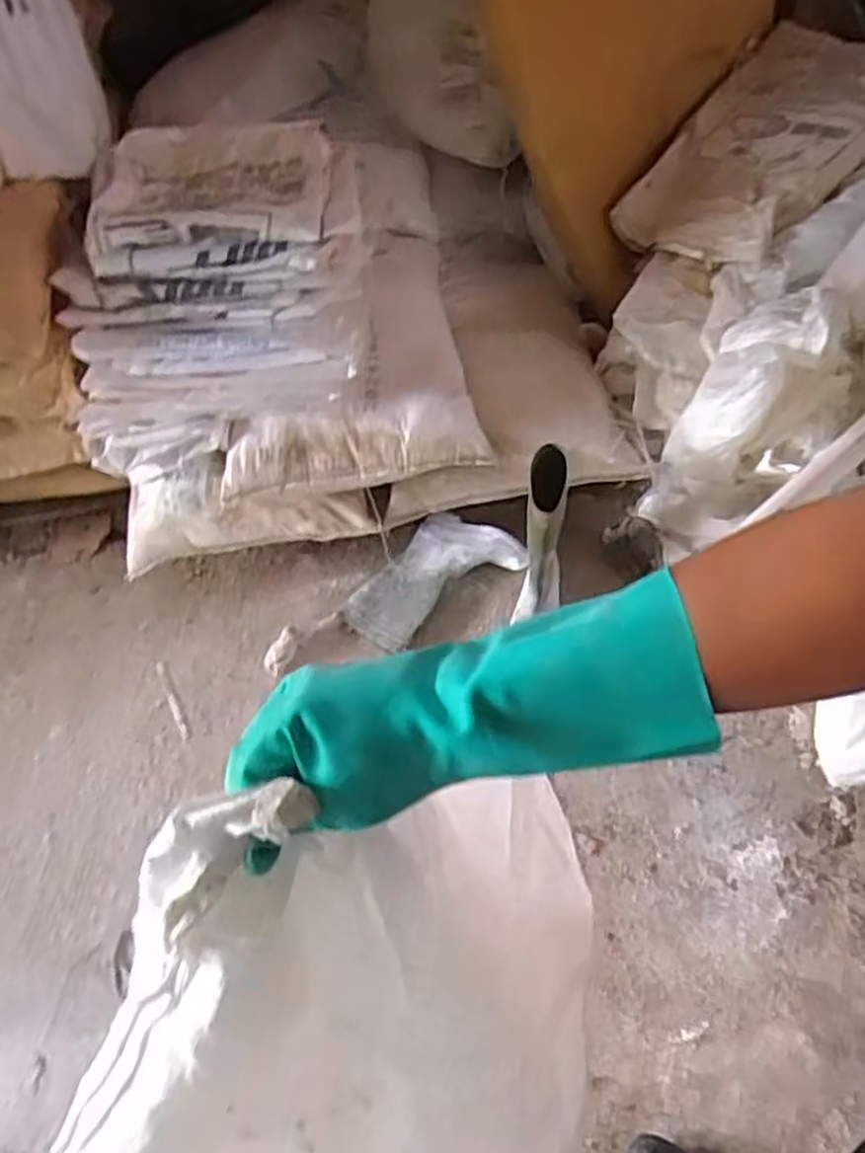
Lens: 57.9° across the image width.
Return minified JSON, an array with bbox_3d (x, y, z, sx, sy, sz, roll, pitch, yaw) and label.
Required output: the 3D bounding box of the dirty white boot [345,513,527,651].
[{"bbox_3d":[-0.016,-0.006,1.695,0.379,0.102,0.222,-27,54,-15],"label":"dirty white boot"}]

